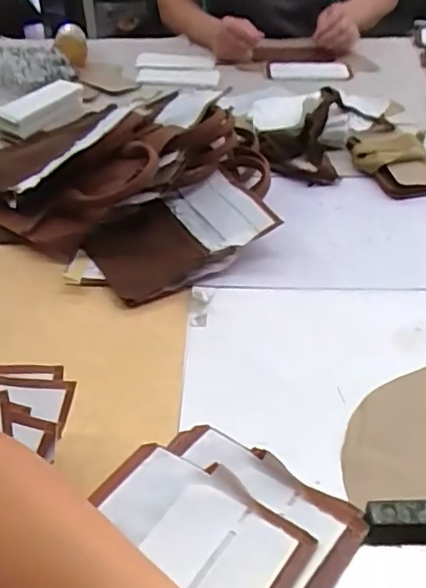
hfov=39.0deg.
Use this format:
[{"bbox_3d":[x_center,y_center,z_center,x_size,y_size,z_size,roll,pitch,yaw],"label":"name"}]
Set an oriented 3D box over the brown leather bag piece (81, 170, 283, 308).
[{"bbox_3d":[-0.040,-0.075,0.753,0.219,0.037,0.149,-24,47,-24],"label":"brown leather bag piece"}]

